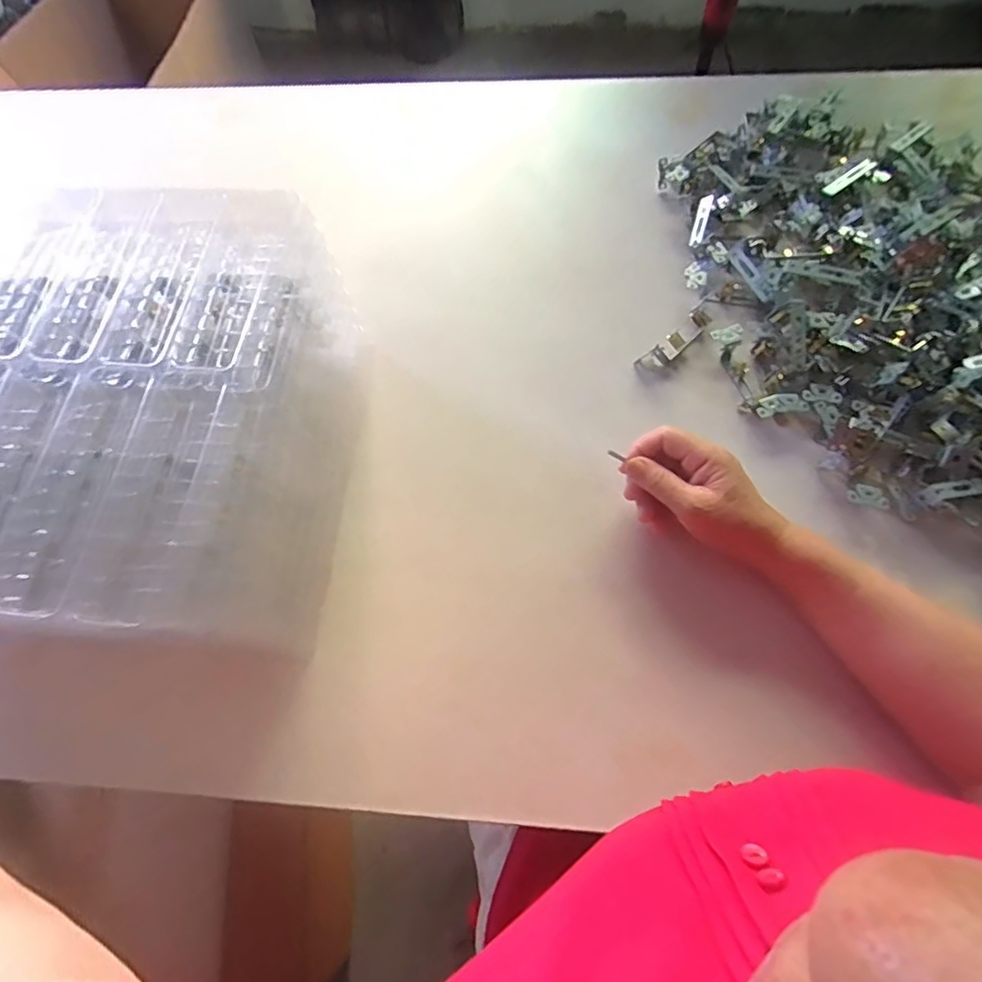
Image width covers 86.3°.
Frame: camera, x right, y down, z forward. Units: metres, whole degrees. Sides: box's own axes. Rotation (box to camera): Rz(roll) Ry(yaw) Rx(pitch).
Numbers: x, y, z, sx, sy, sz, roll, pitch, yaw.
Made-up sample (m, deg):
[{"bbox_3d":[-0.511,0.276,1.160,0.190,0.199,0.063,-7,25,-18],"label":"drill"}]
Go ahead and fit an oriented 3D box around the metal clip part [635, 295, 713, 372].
[{"bbox_3d":[0.200,-0.165,0.544,0.115,0.015,0.028,-41,71,-13],"label":"metal clip part"}]

